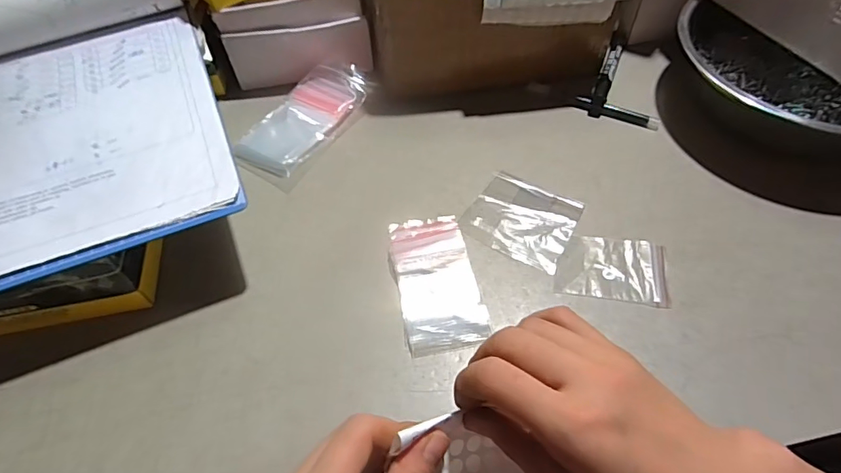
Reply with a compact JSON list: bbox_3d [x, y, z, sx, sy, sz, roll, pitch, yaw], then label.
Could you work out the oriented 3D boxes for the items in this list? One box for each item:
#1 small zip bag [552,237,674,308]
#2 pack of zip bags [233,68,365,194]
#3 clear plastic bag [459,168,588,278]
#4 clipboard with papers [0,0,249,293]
[{"bbox_3d":[0.156,0.025,0.391,0.087,0.004,0.059,9,56,7],"label":"small zip bag"},{"bbox_3d":[-0.120,-0.120,0.494,0.077,0.019,0.155,23,59,16],"label":"pack of zip bags"},{"bbox_3d":[0.090,-0.016,0.425,0.089,0.005,0.082,26,60,18],"label":"clear plastic bag"},{"bbox_3d":[-0.288,-0.103,0.381,0.232,0.052,0.296,-22,58,-13],"label":"clipboard with papers"}]

